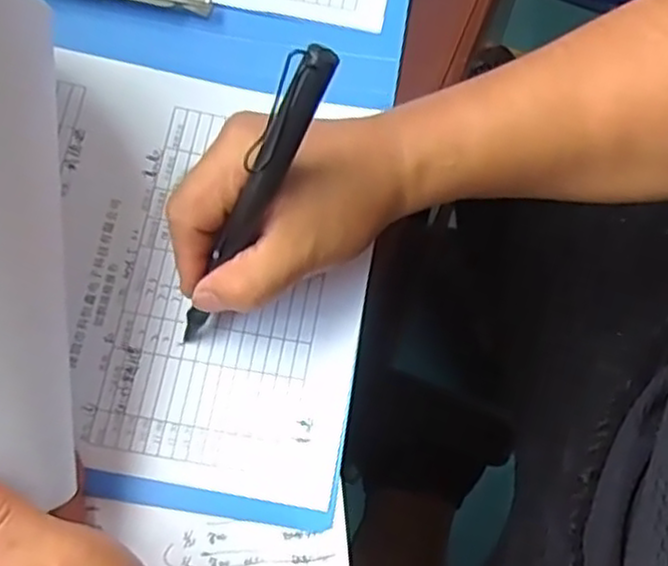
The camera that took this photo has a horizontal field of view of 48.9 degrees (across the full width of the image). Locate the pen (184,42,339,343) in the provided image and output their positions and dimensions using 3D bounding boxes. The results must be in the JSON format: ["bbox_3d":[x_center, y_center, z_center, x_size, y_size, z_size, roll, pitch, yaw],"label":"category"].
[{"bbox_3d":[-0.039,-0.032,0.318,0.018,0.166,0.010,42,41,12],"label":"pen"}]

